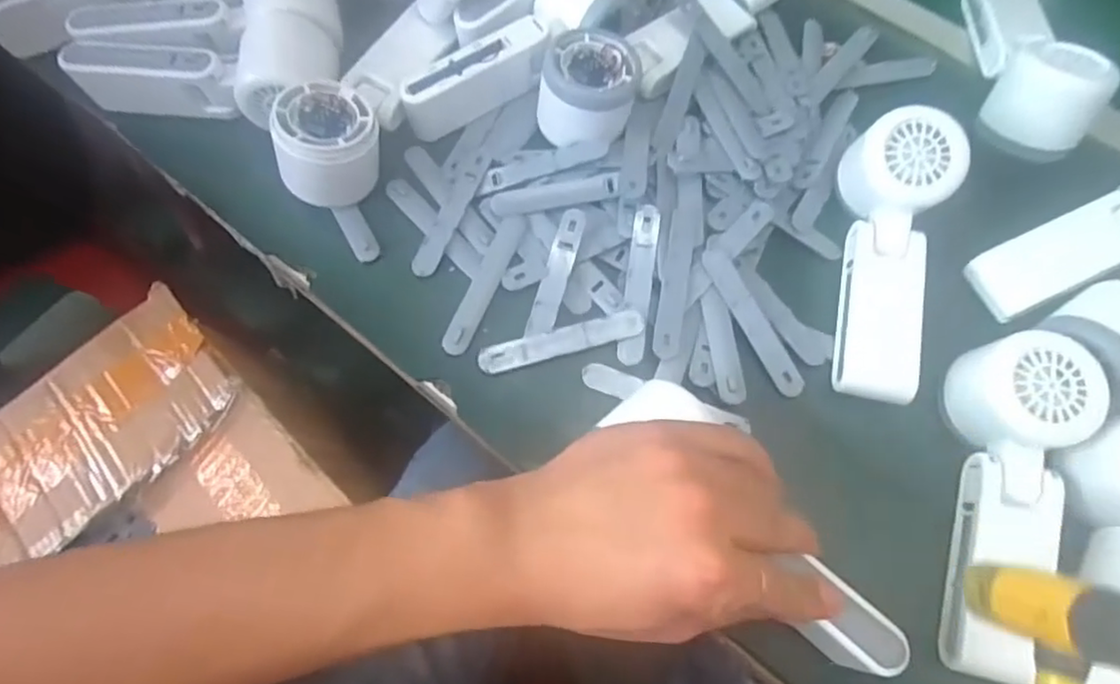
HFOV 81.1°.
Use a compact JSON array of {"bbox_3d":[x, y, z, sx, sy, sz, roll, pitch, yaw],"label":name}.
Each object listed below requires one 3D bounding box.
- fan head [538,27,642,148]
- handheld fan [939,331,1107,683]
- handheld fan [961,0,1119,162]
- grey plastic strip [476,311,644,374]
[{"bbox_3d":[0.017,-0.157,0.403,0.059,0.040,0.057,3,68,0],"label":"fan head"},{"bbox_3d":[0.219,0.076,0.326,0.055,0.043,0.167,14,81,5],"label":"handheld fan"},{"bbox_3d":[0.307,-0.194,0.425,0.054,0.054,0.158,10,68,3],"label":"handheld fan"},{"bbox_3d":[0.001,0.000,0.372,0.094,0.004,0.015,-15,88,-2],"label":"grey plastic strip"}]

